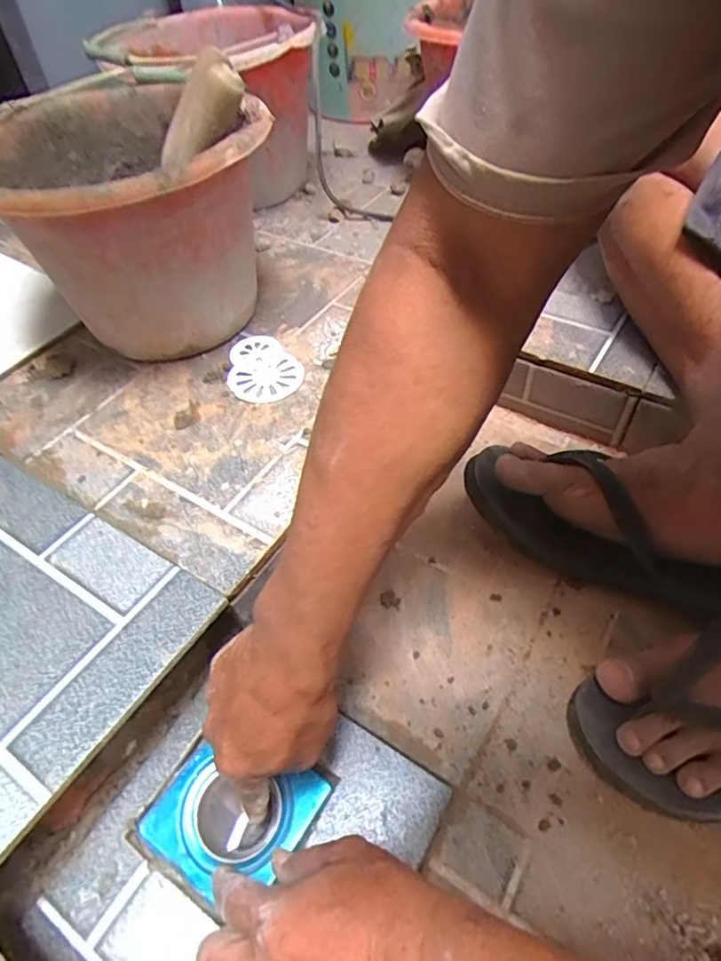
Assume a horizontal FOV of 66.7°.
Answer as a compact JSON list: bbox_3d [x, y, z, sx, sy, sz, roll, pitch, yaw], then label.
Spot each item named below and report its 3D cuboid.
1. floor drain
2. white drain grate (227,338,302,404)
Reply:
[{"bbox_3d":[-0.090,0.248,0.409,0.102,0.047,0.099,25,56,23],"label":"floor drain"},{"bbox_3d":[-0.102,-0.115,0.562,0.073,0.004,0.103,-29,54,-19],"label":"white drain grate"}]

